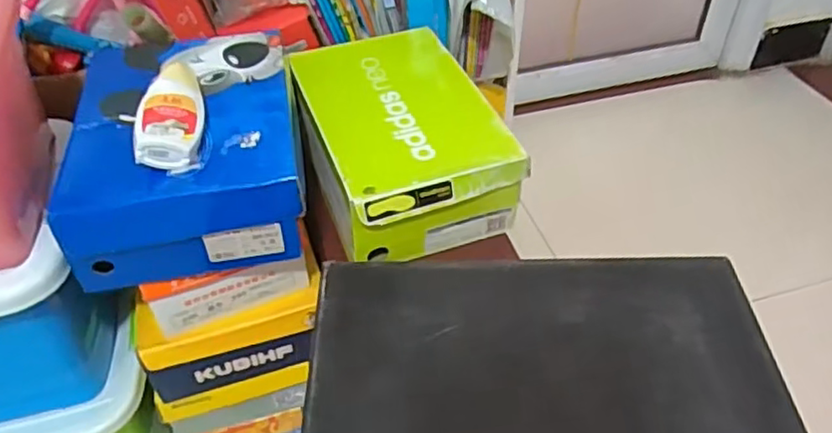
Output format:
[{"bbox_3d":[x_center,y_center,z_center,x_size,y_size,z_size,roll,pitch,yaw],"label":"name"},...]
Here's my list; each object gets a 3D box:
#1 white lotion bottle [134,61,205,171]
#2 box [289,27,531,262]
[{"bbox_3d":[-0.227,-0.100,0.612,0.053,0.038,0.152,-8,44,-6],"label":"white lotion bottle"},{"bbox_3d":[-0.022,-0.090,0.762,0.189,0.102,0.296,-17,46,-15],"label":"box"}]

